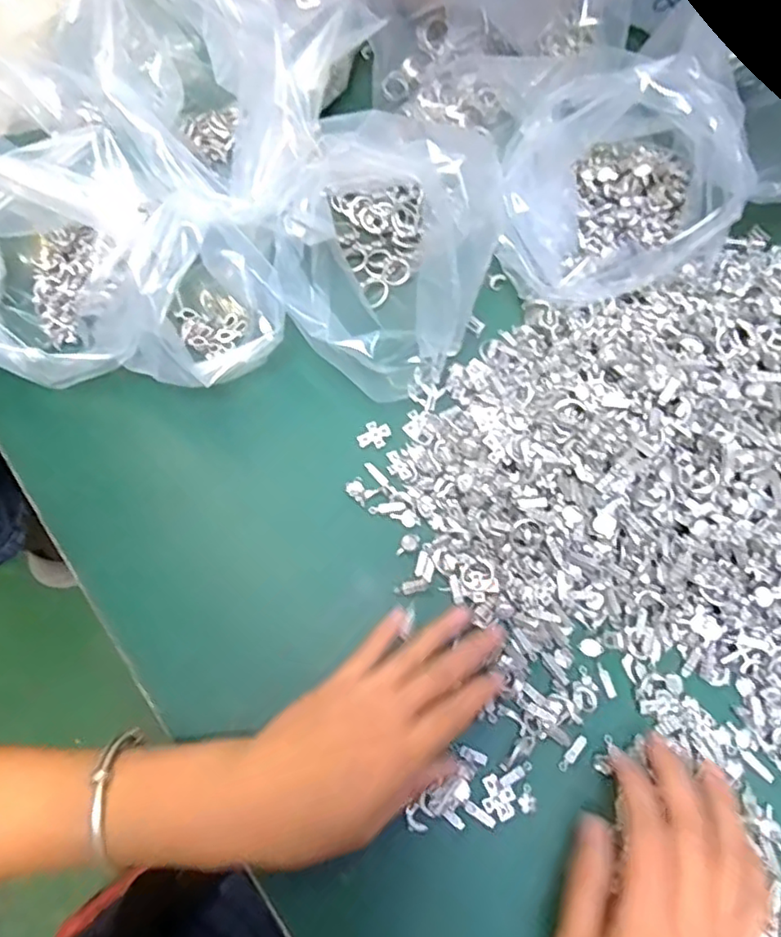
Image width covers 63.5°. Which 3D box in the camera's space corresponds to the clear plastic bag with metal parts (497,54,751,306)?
[{"bbox_3d":[0.145,-0.182,0.402,0.140,0.113,0.131,16,70,5],"label":"clear plastic bag with metal parts"}]

